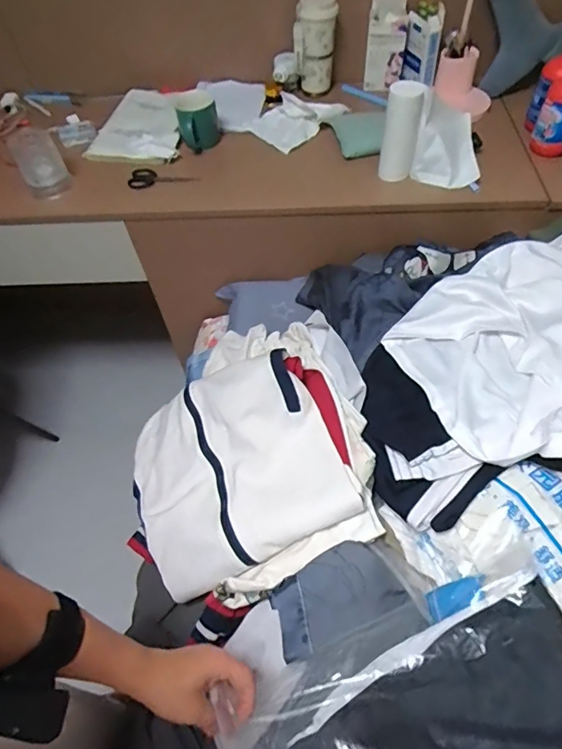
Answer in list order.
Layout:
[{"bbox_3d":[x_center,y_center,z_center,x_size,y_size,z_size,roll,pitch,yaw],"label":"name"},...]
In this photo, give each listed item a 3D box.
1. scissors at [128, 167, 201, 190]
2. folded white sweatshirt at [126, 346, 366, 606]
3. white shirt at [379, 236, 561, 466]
[{"bbox_3d":[-0.236,-0.400,0.964,0.141,0.020,0.050,-3,55,1],"label":"scissors"},{"bbox_3d":[-0.086,0.136,0.718,0.371,0.080,0.319,-30,59,16],"label":"folded white sweatshirt"},{"bbox_3d":[0.386,-0.051,0.668,0.402,0.092,0.356,-18,56,-9],"label":"white shirt"}]

